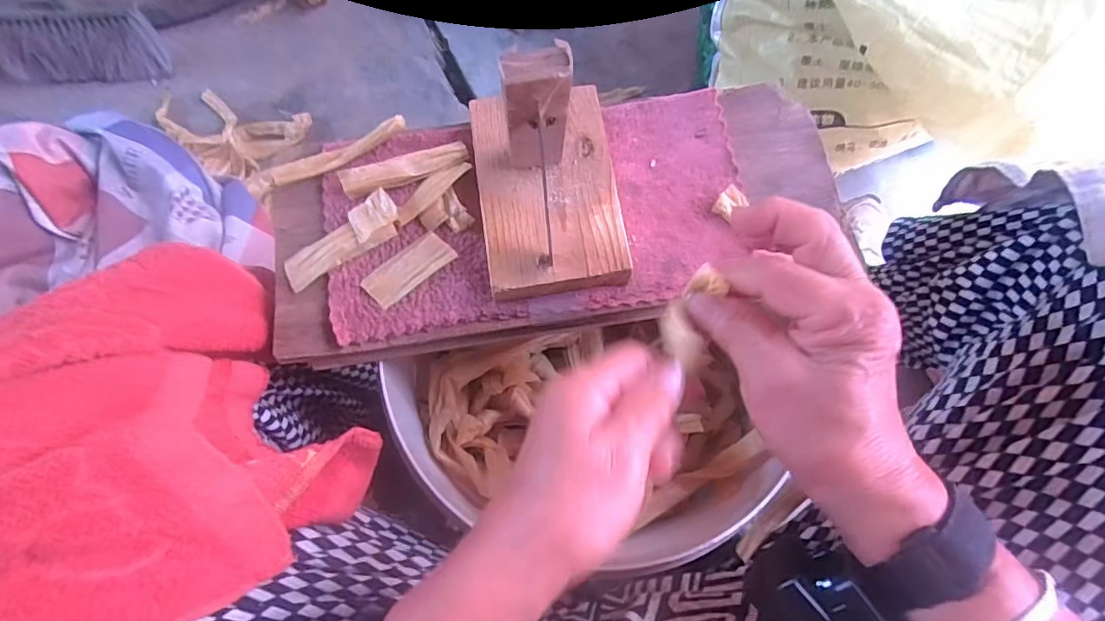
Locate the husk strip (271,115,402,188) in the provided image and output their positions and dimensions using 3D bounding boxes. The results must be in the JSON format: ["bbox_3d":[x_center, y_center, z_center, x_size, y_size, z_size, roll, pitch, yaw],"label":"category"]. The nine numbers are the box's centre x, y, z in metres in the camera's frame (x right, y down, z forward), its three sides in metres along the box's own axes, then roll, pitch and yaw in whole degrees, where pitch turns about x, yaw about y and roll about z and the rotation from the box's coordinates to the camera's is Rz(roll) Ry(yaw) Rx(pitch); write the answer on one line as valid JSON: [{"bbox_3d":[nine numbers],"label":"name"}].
[{"bbox_3d":[-0.148,-0.111,0.372,0.097,0.011,0.015,-24,77,-7],"label":"husk strip"}]

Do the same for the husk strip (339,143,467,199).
[{"bbox_3d":[-0.102,-0.099,0.369,0.086,0.008,0.018,-17,76,-5],"label":"husk strip"}]

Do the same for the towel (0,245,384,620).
[{"bbox_3d":[-0.221,0.067,0.266,0.174,0.129,0.199,-42,80,-11],"label":"towel"}]

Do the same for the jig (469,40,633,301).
[{"bbox_3d":[-0.003,-0.098,0.308,0.090,0.111,0.149,-7,76,-3],"label":"jig"}]

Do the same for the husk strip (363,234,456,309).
[{"bbox_3d":[-0.094,-0.028,0.351,0.059,0.005,0.025,-38,79,-10],"label":"husk strip"}]

